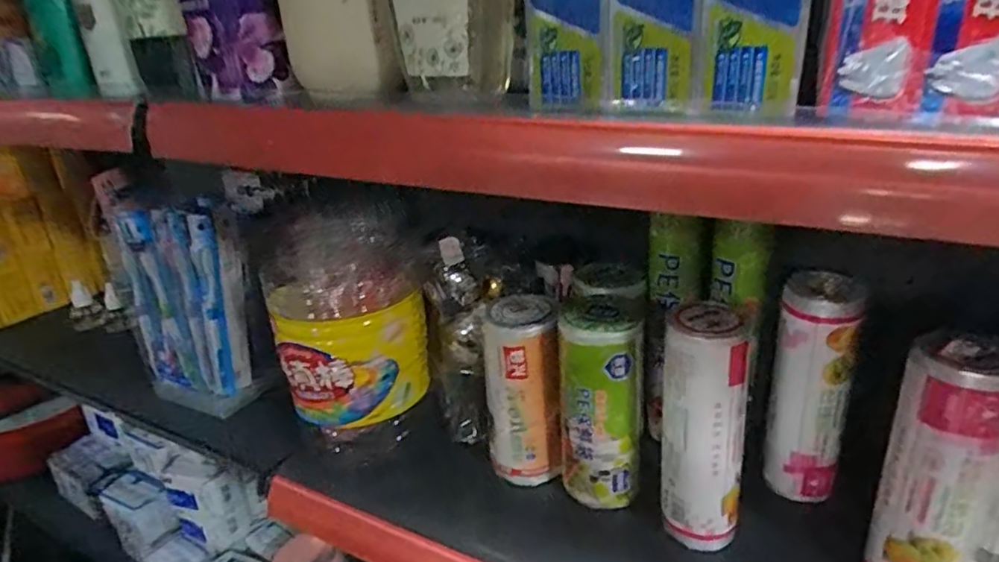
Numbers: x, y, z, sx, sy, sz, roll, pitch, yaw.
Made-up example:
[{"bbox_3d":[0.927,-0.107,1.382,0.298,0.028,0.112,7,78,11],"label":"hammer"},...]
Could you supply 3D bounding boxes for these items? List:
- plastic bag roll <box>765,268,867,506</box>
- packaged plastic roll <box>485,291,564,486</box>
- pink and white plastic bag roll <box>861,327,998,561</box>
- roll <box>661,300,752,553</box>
[{"bbox_3d":[0.269,0.092,0.515,0.053,0.195,0.061,10,29,30],"label":"plastic bag roll"},{"bbox_3d":[0.021,0.103,0.574,0.065,0.165,0.077,-7,25,-1],"label":"packaged plastic roll"},{"bbox_3d":[0.298,0.132,0.404,0.058,0.201,0.048,16,33,38],"label":"pink and white plastic bag roll"},{"bbox_3d":[0.163,0.117,0.471,0.059,0.194,0.055,10,29,30],"label":"roll"}]

